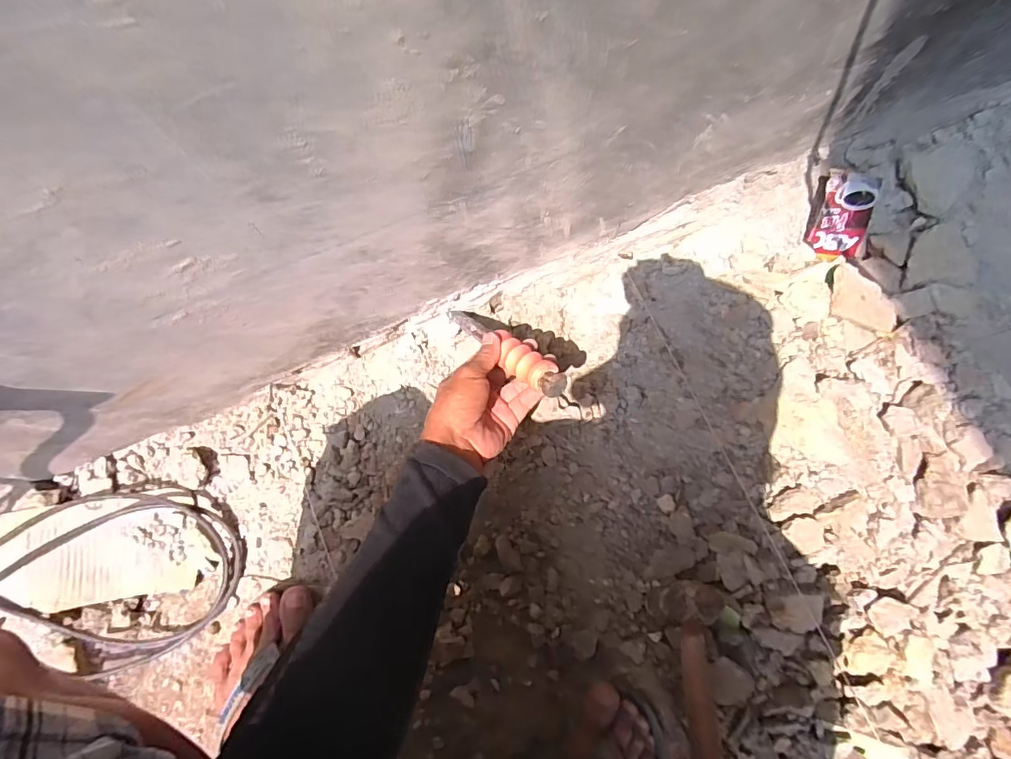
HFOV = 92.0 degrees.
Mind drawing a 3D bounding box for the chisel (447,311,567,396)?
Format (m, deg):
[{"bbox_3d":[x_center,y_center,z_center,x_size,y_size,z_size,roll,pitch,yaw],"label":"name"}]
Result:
[{"bbox_3d":[-0.011,-0.039,0.506,0.033,0.025,0.202,-45,44,-6],"label":"chisel"}]

